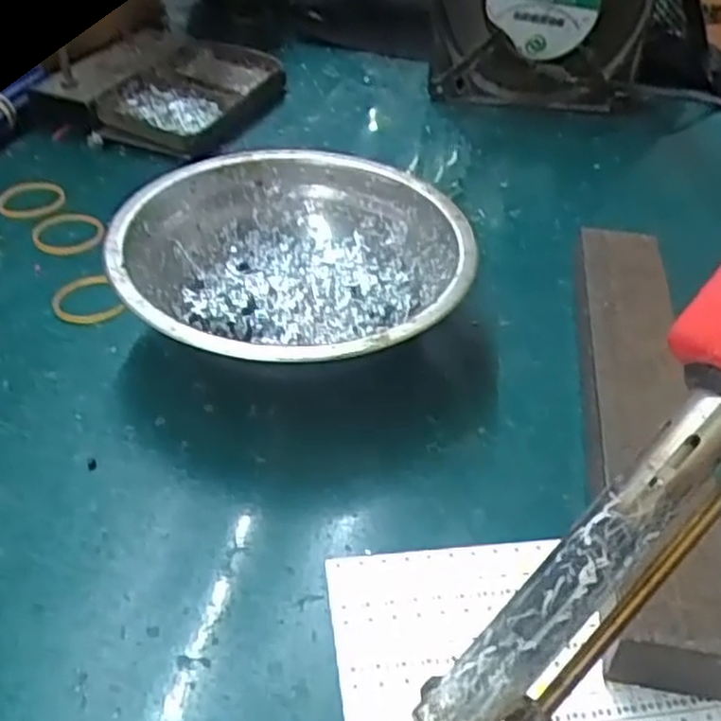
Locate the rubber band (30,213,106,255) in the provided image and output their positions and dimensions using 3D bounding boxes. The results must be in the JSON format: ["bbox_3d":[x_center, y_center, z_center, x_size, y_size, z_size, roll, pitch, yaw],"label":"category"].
[{"bbox_3d":[-0.130,-0.057,0.337,0.031,0.005,0.033,-10,42,-13],"label":"rubber band"}]

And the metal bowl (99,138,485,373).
[{"bbox_3d":[-0.024,-0.031,0.281,0.122,0.041,0.123,1,41,-1],"label":"metal bowl"}]

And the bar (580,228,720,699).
[{"bbox_3d":[0.090,0.015,0.249,0.033,0.023,0.191,7,41,5],"label":"bar"}]

